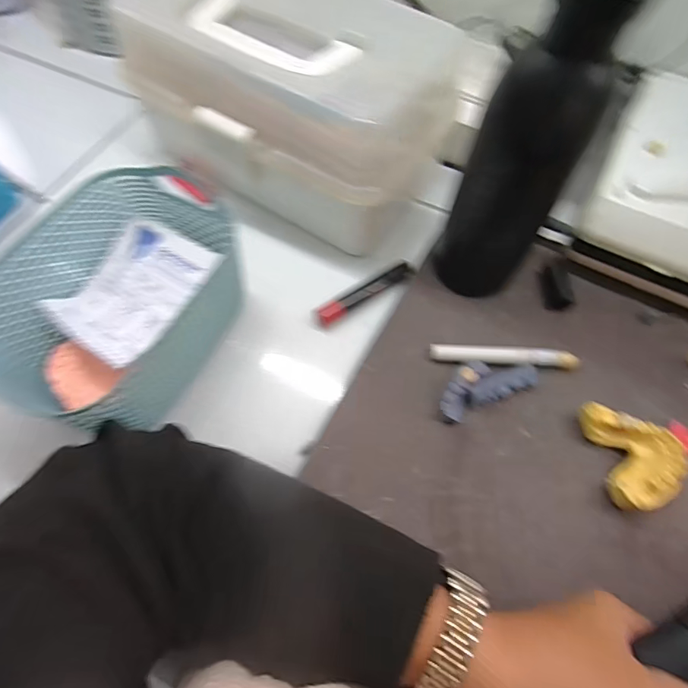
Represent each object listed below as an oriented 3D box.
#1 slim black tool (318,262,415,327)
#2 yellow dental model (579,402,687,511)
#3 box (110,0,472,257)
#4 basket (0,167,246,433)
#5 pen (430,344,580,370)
[{"bbox_3d":[0.019,-0.042,0.348,0.088,0.011,0.016,-33,68,-17],"label":"slim black tool"},{"bbox_3d":[0.190,0.072,0.288,0.046,0.029,0.068,-10,63,-6],"label":"yellow dental model"},{"bbox_3d":[-0.042,-0.202,0.353,0.250,0.117,0.148,25,64,12],"label":"box"},{"bbox_3d":[-0.149,-0.030,0.299,0.117,0.075,0.174,24,65,8],"label":"basket"},{"bbox_3d":[0.119,0.009,0.323,0.107,0.010,0.015,5,62,1],"label":"pen"}]

